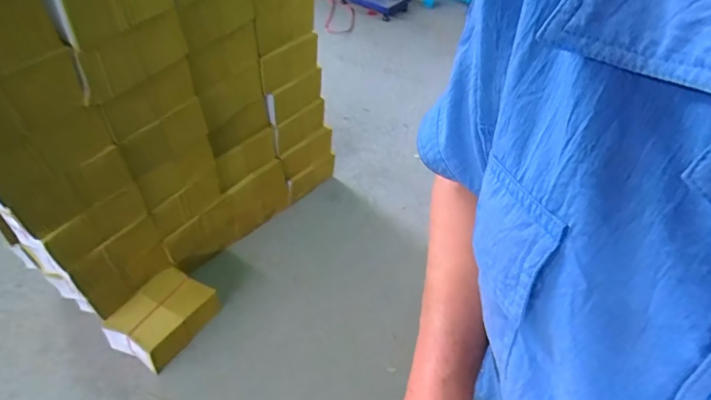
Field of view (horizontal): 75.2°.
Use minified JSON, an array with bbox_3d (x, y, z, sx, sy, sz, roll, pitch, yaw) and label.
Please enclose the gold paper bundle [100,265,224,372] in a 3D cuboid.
[{"bbox_3d":[-0.510,0.315,1.247,0.166,0.126,0.259,29,49,21],"label":"gold paper bundle"}]

